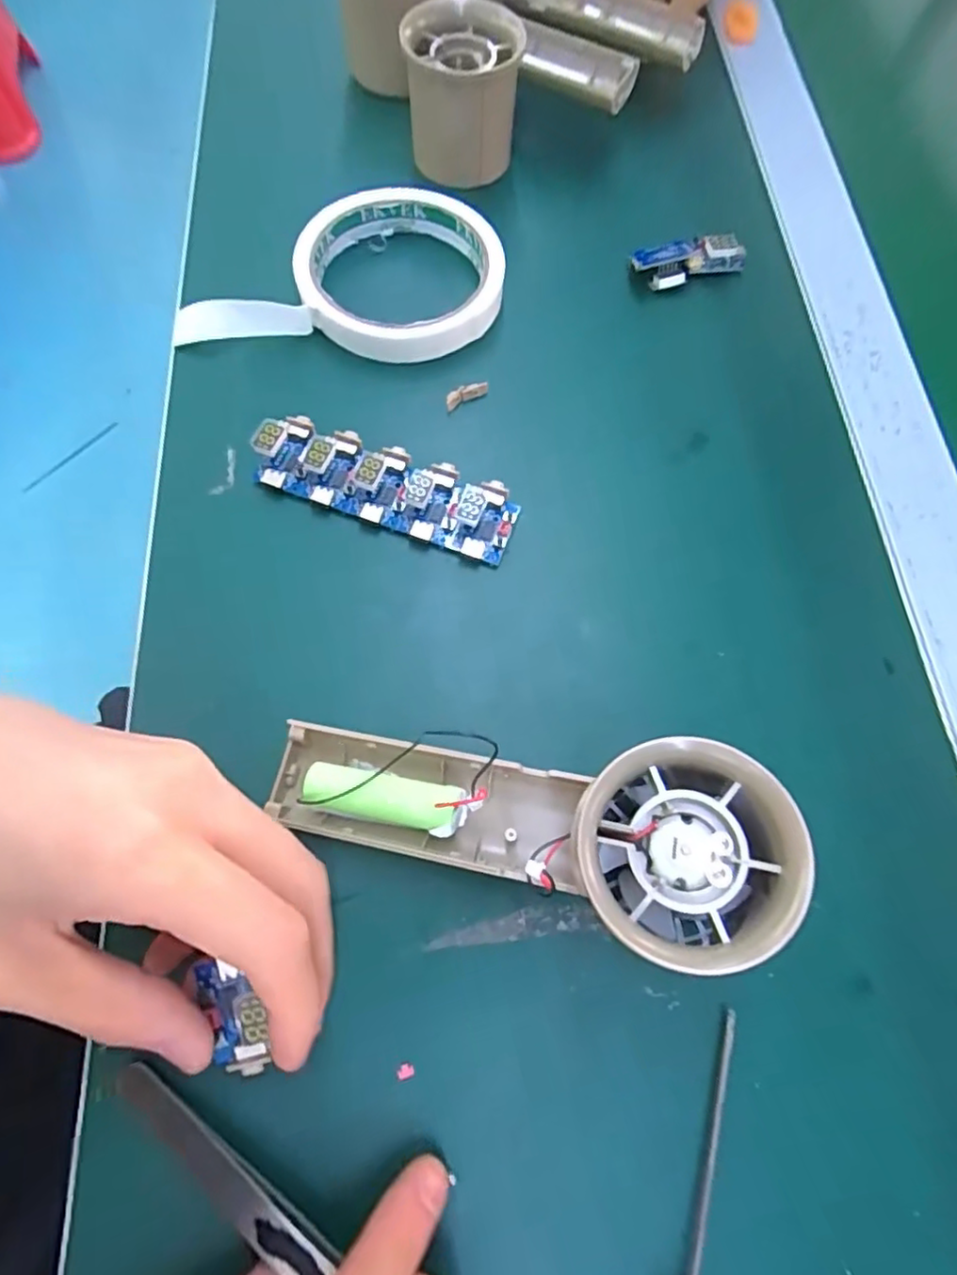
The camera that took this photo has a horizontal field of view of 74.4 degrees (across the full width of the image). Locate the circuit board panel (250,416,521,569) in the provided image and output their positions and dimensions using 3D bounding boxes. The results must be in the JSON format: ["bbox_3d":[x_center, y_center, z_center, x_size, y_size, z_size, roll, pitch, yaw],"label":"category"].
[{"bbox_3d":[-0.037,-0.062,0.257,0.107,0.019,0.031,19,70,4],"label":"circuit board panel"}]

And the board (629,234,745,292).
[{"bbox_3d":[0.103,-0.182,0.306,0.054,0.012,0.018,-12,71,-7],"label":"board"}]

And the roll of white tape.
[{"bbox_3d":[-0.059,-0.169,0.294,0.138,0.024,0.093,7,69,0],"label":"roll of white tape"}]

